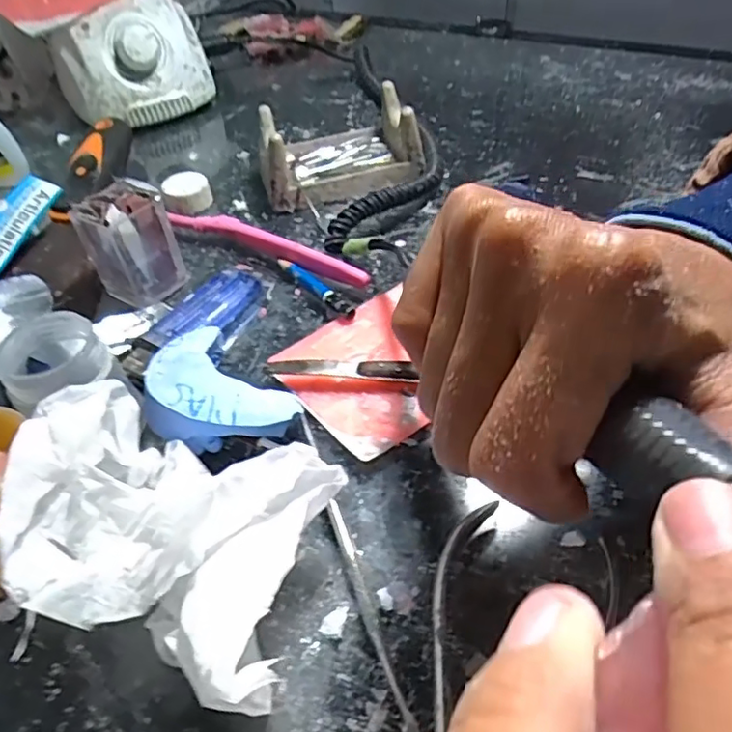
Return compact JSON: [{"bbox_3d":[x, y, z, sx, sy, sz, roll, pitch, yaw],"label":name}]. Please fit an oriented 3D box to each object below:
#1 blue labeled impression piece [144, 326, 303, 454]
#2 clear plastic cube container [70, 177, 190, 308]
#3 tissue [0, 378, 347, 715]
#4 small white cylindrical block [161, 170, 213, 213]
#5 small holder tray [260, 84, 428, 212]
[{"bbox_3d":[-0.064,0.012,0.245,0.065,0.021,0.050,39,40,27],"label":"blue labeled impression piece"},{"bbox_3d":[-0.119,-0.062,0.304,0.041,0.051,0.033,-24,49,-15],"label":"clear plastic cube container"},{"bbox_3d":[-0.064,0.055,0.190,0.112,0.054,0.079,13,50,18],"label":"tissue"},{"bbox_3d":[-0.111,-0.108,0.373,0.028,0.019,0.025,-16,47,-8],"label":"small white cylindrical block"},{"bbox_3d":[-0.019,-0.141,0.379,0.098,0.043,0.068,-12,47,-5],"label":"small holder tray"}]

